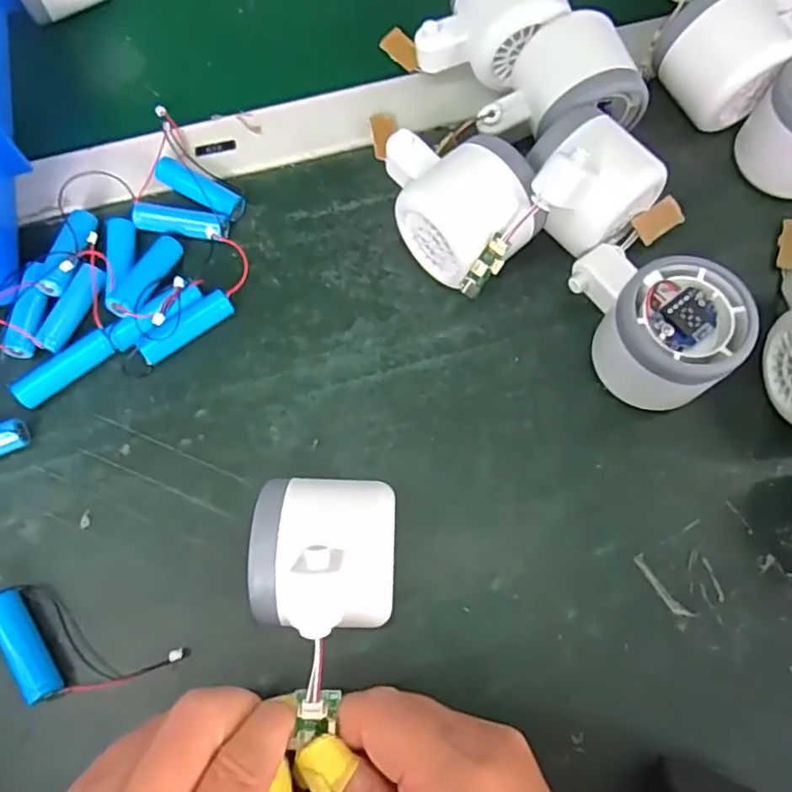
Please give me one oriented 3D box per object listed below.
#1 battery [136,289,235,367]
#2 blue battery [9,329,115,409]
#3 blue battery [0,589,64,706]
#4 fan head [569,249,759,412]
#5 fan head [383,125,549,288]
[{"bbox_3d":[-0.106,-0.034,0.319,0.051,0.011,0.011,-38,76,-12],"label":"battery"},{"bbox_3d":[-0.164,-0.014,0.309,0.049,0.013,0.013,-39,76,-12],"label":"blue battery"},{"bbox_3d":[-0.161,0.108,0.269,0.015,0.015,0.050,-31,74,-10],"label":"blue battery"},{"bbox_3d":[0.119,-0.034,0.299,0.078,0.052,0.056,29,74,9],"label":"fan head"},{"bbox_3d":[0.029,-0.097,0.318,0.055,0.058,0.080,-32,74,-10],"label":"fan head"}]

